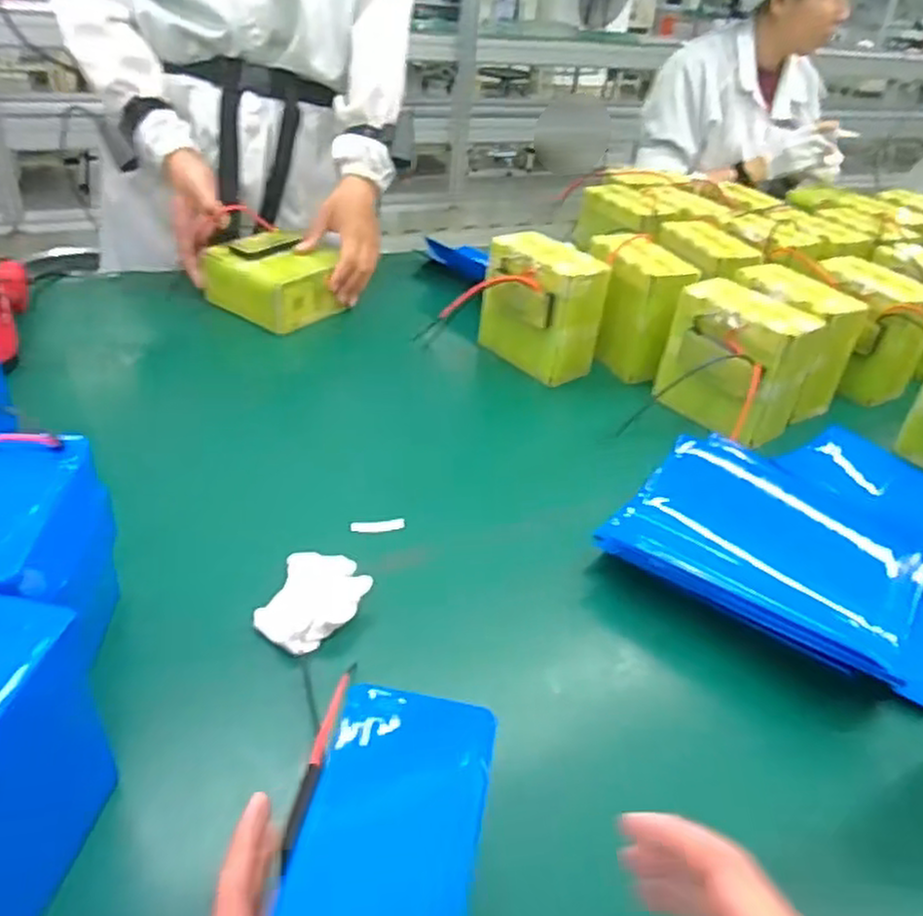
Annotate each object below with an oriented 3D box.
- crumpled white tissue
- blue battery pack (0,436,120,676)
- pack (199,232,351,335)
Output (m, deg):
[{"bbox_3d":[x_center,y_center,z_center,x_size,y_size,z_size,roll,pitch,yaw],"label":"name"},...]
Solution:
[{"bbox_3d":[-0.114,0.108,0.576,0.073,0.027,0.091,15,35,10],"label":"crumpled white tissue"},{"bbox_3d":[-0.277,0.078,0.470,0.097,0.132,0.135,0,35,-11],"label":"blue battery pack"},{"bbox_3d":[-0.253,-0.242,1.002,0.143,0.077,0.154,25,38,24],"label":"pack"}]

